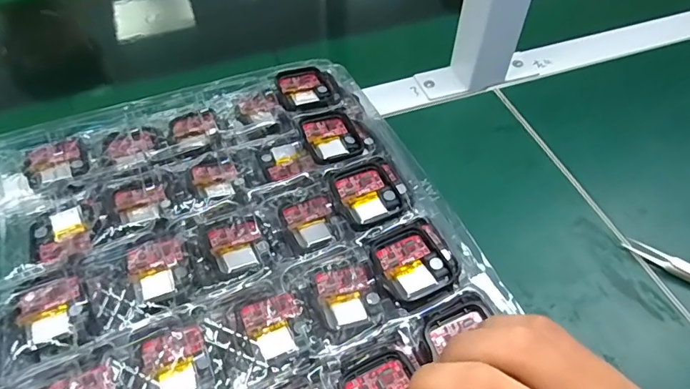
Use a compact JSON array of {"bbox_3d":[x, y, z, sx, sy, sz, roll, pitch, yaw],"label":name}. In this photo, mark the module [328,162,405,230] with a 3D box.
[{"bbox_3d":[0.013,-0.001,0.290,0.038,0.005,0.040,-24,65,-16],"label":"module"}]

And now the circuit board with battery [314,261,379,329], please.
[{"bbox_3d":[0.002,0.055,0.260,0.032,0.010,0.033,-15,54,-11],"label":"circuit board with battery"}]

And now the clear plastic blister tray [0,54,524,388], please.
[{"bbox_3d":[-0.071,0.035,0.275,0.273,0.022,0.274,-21,56,-14],"label":"clear plastic blister tray"}]

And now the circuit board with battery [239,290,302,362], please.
[{"bbox_3d":[-0.038,0.069,0.248,0.029,0.006,0.031,-20,55,-15],"label":"circuit board with battery"}]

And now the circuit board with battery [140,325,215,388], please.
[{"bbox_3d":[-0.085,0.084,0.233,0.030,0.005,0.037,-19,55,-14],"label":"circuit board with battery"}]

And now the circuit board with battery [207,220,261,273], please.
[{"bbox_3d":[-0.065,0.031,0.282,0.030,0.009,0.029,-19,69,-8],"label":"circuit board with battery"}]

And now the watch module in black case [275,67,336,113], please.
[{"bbox_3d":[-0.030,-0.079,0.349,0.039,0.010,0.042,-15,54,-11],"label":"watch module in black case"}]

